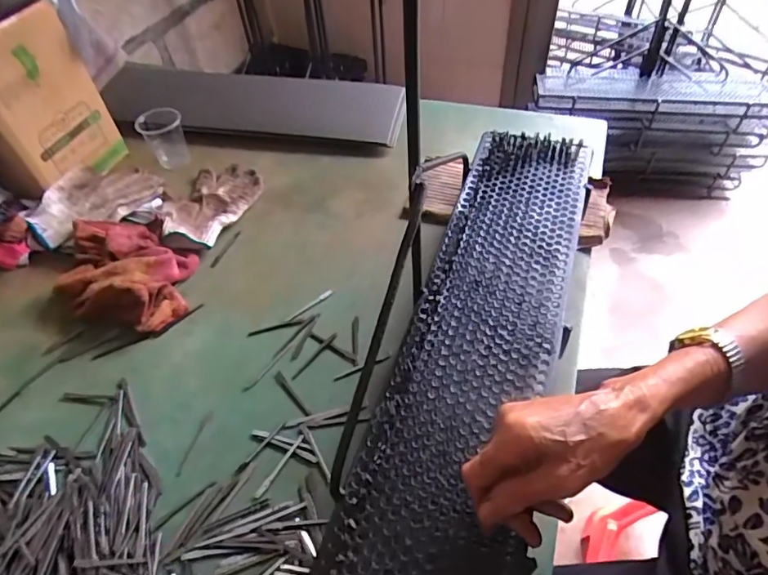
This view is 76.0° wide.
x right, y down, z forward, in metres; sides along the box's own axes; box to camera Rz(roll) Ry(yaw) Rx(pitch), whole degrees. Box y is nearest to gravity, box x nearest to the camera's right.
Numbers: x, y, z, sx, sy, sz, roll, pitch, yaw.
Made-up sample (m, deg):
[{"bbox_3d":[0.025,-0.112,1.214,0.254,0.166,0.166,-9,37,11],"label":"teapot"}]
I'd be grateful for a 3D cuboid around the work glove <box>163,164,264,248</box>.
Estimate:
[{"bbox_3d":[-0.255,-0.125,0.724,0.117,0.028,0.167,9,50,12],"label":"work glove"}]

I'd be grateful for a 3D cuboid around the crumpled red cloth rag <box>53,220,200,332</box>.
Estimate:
[{"bbox_3d":[-0.336,-0.026,0.631,0.213,0.048,0.147,26,56,24],"label":"crumpled red cloth rag"}]

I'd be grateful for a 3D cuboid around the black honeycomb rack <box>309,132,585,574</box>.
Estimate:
[{"bbox_3d":[0.100,0.031,0.480,0.142,0.018,0.577,14,54,15],"label":"black honeycomb rack"}]

